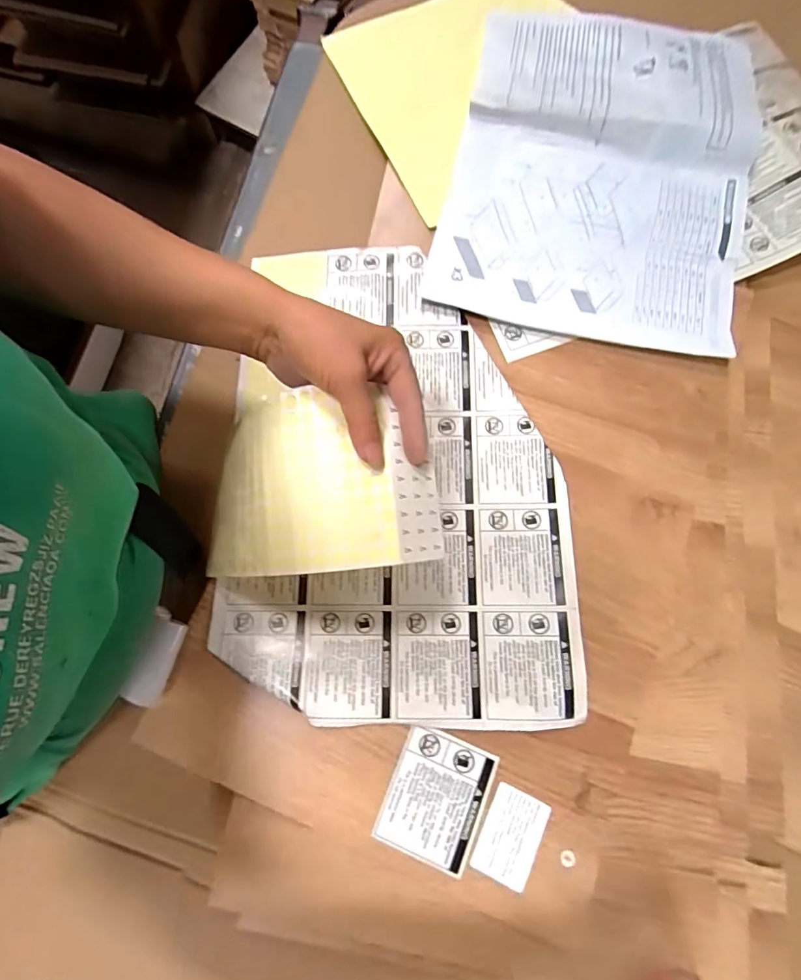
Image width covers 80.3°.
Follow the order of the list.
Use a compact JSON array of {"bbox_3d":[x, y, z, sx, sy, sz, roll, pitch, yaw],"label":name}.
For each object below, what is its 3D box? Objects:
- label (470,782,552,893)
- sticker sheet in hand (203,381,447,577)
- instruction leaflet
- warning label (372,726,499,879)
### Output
[{"bbox_3d":[0.082,0.258,0.354,0.042,0.004,0.061,25,76,9],"label":"label"},{"bbox_3d":[-0.064,-0.002,0.342,0.179,0.072,0.119,-5,79,1],"label":"sticker sheet in hand"},{"bbox_3d":[0.201,-0.322,0.469,0.280,0.027,0.367,14,79,4],"label":"instruction leaflet"},{"bbox_3d":[0.027,0.234,0.361,0.072,0.004,0.084,23,80,6],"label":"warning label"}]

